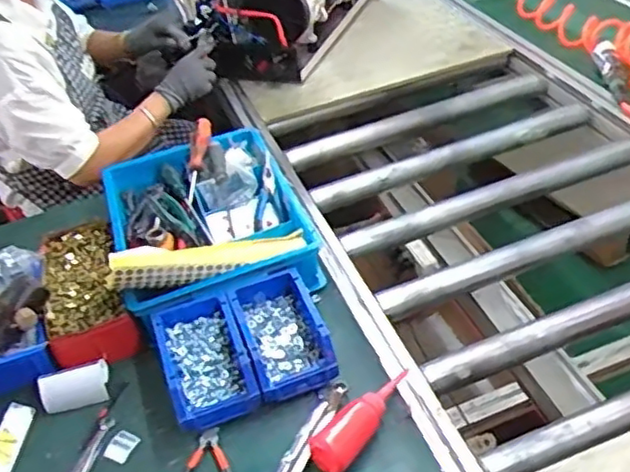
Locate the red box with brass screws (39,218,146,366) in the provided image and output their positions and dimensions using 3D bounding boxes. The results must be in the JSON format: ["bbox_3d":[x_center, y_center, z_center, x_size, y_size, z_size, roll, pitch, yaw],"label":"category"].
[{"bbox_3d":[-0.332,0.080,0.968,0.112,0.065,0.247,-20,41,-13],"label":"red box with brass screws"}]

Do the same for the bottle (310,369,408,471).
[{"bbox_3d":[0.056,0.202,0.780,0.044,0.040,0.165,19,47,29],"label":"bottle"}]

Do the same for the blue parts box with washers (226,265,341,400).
[{"bbox_3d":[-0.042,0.125,0.864,0.101,0.057,0.160,-19,41,-11],"label":"blue parts box with washers"}]

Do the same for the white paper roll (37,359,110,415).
[{"bbox_3d":[-0.309,0.192,0.860,0.082,0.041,0.039,-16,41,-8],"label":"white paper roll"}]

